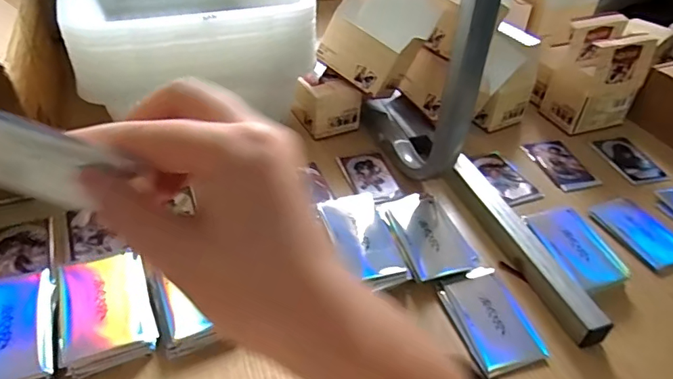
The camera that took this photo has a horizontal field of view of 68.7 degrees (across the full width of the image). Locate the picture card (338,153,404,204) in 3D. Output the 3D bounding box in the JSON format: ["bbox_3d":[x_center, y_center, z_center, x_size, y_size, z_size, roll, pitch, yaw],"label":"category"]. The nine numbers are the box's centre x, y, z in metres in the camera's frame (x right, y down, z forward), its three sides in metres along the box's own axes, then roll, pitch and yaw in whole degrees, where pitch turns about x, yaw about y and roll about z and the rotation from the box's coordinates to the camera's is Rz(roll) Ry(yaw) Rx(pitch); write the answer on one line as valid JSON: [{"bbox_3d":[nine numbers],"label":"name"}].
[{"bbox_3d":[0.041,-0.015,0.584,0.054,0.004,0.084,-10,44,-16],"label":"picture card"}]

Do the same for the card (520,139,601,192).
[{"bbox_3d":[0.285,-0.032,0.626,0.058,0.005,0.098,-7,43,-13],"label":"card"}]

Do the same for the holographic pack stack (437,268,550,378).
[{"bbox_3d":[0.136,0.116,0.441,0.064,0.004,0.099,-10,44,-15],"label":"holographic pack stack"}]

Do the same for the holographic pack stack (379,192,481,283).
[{"bbox_3d":[0.090,0.042,0.503,0.072,0.021,0.109,-11,44,-16],"label":"holographic pack stack"}]

